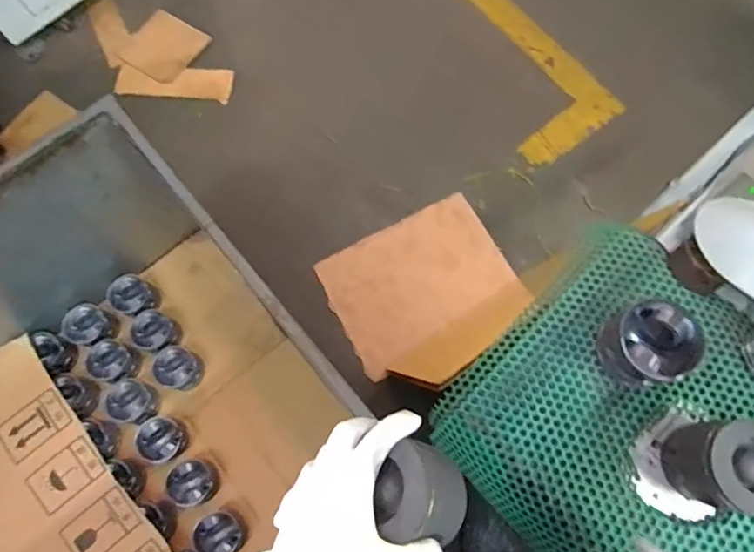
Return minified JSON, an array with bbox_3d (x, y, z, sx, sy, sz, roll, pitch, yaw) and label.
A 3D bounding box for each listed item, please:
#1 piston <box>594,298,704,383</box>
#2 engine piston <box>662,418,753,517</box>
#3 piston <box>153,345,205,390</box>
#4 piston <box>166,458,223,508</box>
[{"bbox_3d":[0.305,0.078,0.591,0.083,0.074,0.089,0,72,1],"label":"piston"},{"bbox_3d":[0.359,0.197,0.539,0.086,0.112,0.082,0,72,1],"label":"engine piston"},{"bbox_3d":[-0.437,0.207,1.168,0.091,0.081,0.086,0,72,1],"label":"piston"},{"bbox_3d":[-0.382,0.432,1.094,0.085,0.083,0.082,0,72,1],"label":"piston"}]

